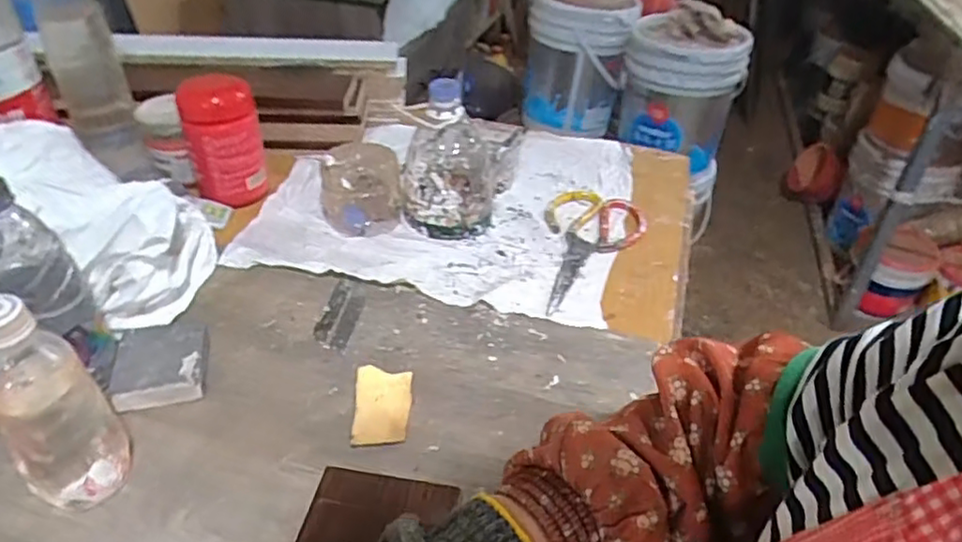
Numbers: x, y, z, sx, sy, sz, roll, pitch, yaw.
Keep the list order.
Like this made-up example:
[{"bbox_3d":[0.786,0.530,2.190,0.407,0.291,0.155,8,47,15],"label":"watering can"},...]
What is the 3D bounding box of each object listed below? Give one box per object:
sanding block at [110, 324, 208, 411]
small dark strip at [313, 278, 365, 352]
[{"bbox_3d":[-0.274,0.079,0.560,0.073,0.023,0.079,-7,40,-13],"label":"sanding block"},{"bbox_3d":[-0.136,0.041,0.636,0.035,0.007,0.095,6,39,3],"label":"small dark strip"}]

